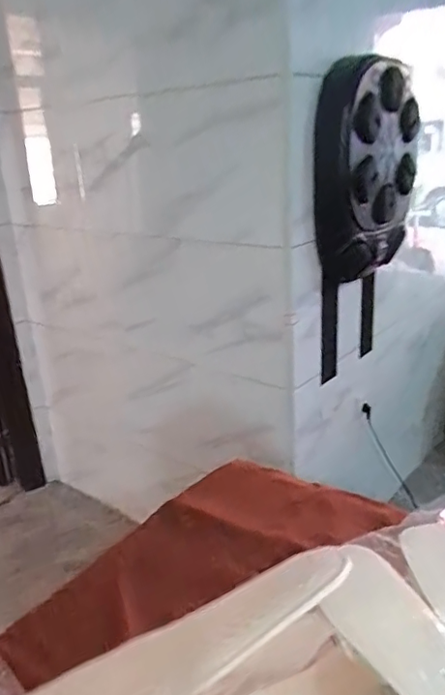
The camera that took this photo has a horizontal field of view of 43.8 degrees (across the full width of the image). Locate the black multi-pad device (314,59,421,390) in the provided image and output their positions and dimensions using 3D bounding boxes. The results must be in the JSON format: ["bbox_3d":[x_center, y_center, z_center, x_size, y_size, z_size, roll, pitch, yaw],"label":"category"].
[{"bbox_3d":[0.416,-0.354,1.605,0.146,0.812,0.428,11,25,34],"label":"black multi-pad device"}]

